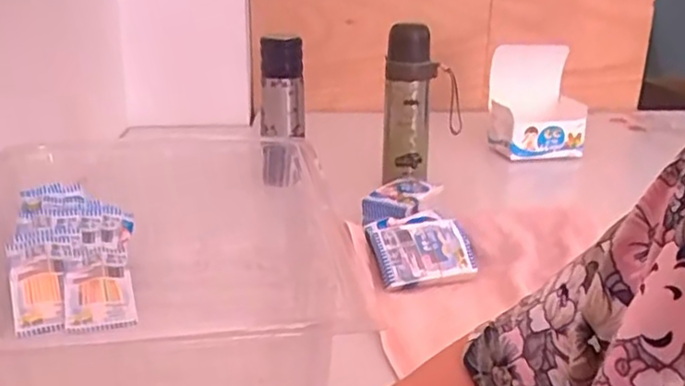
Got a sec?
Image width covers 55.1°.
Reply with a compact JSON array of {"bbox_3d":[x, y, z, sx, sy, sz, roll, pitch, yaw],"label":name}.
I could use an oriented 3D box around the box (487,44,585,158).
[{"bbox_3d":[0.354,-0.167,1.186,0.167,0.180,0.126,1,20,1],"label":"box"}]

